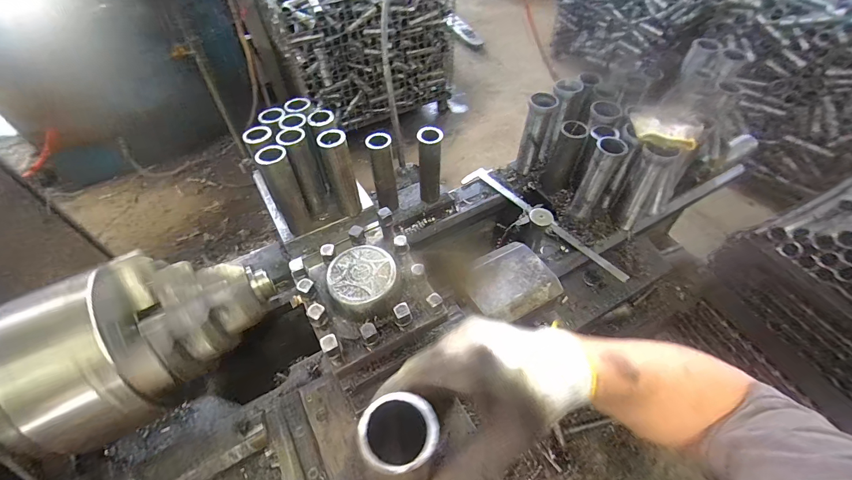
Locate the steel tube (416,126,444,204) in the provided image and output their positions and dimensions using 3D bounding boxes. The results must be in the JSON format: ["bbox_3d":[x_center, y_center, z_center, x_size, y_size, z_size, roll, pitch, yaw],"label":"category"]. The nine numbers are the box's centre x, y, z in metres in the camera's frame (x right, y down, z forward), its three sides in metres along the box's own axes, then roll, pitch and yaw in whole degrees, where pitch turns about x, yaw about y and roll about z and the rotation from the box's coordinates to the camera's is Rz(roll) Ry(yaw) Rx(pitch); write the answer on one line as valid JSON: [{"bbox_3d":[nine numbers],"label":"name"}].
[{"bbox_3d":[0.009,-0.151,0.755,0.045,0.160,0.045,-6,52,-3],"label":"steel tube"}]

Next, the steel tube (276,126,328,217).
[{"bbox_3d":[-0.217,-0.116,0.674,0.048,0.169,0.056,-20,54,-14],"label":"steel tube"}]

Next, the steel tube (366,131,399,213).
[{"bbox_3d":[-0.084,-0.130,0.746,0.051,0.168,0.047,-10,52,-6],"label":"steel tube"}]

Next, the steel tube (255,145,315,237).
[{"bbox_3d":[-0.239,-0.077,0.641,0.045,0.172,0.046,-26,56,-18],"label":"steel tube"}]

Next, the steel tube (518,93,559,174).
[{"bbox_3d":[0.245,-0.230,0.836,0.056,0.192,0.049,10,53,9],"label":"steel tube"}]

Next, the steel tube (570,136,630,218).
[{"bbox_3d":[0.343,-0.122,0.744,0.048,0.168,0.060,29,58,22],"label":"steel tube"}]

